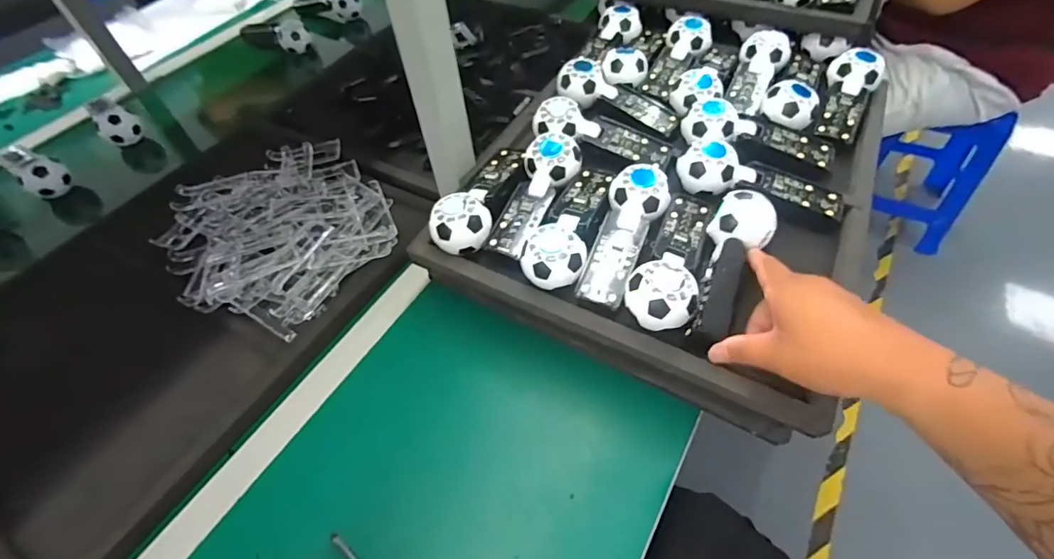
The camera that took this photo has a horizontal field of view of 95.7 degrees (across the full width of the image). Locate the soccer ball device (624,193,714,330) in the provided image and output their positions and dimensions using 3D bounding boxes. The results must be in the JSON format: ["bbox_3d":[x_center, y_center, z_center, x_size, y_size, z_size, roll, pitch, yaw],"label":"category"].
[{"bbox_3d":[0.152,-0.027,0.468,0.063,0.048,0.178,22,57,20],"label":"soccer ball device"}]

